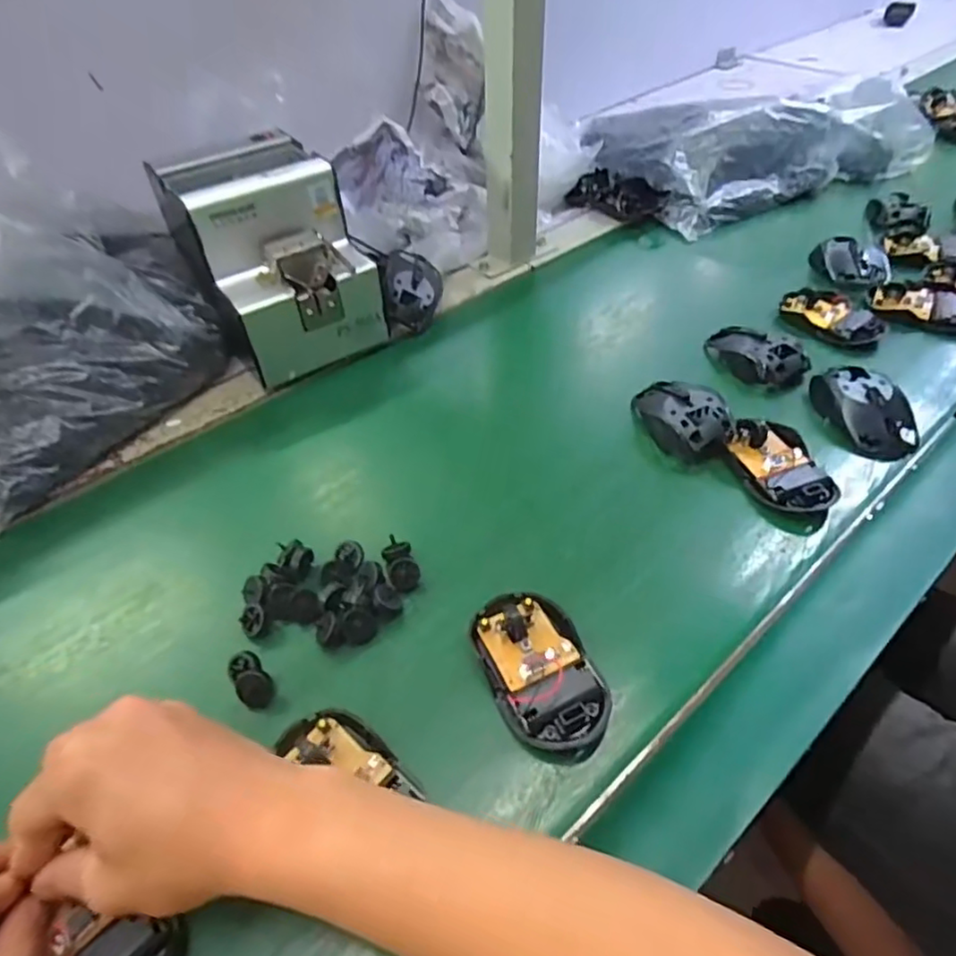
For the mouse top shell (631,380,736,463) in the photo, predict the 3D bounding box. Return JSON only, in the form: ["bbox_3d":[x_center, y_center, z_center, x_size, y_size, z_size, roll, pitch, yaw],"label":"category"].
[{"bbox_3d":[0.160,-0.049,0.487,0.053,0.034,0.082,-16,48,-12],"label":"mouse top shell"}]

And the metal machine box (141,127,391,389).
[{"bbox_3d":[-0.185,-0.191,0.552,0.136,0.148,0.171,-27,51,-21],"label":"metal machine box"}]

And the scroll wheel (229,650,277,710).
[{"bbox_3d":[-0.130,0.114,0.356,0.019,0.018,0.028,-31,53,-24],"label":"scroll wheel"}]

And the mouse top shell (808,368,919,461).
[{"bbox_3d":[0.304,-0.053,0.486,0.054,0.026,0.084,-8,47,-5],"label":"mouse top shell"}]

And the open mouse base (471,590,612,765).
[{"bbox_3d":[0.035,0.110,0.357,0.057,0.020,0.097,-16,48,-12],"label":"open mouse base"}]

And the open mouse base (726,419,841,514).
[{"bbox_3d":[0.218,-0.009,0.449,0.054,0.023,0.078,-9,47,-6],"label":"open mouse base"}]

